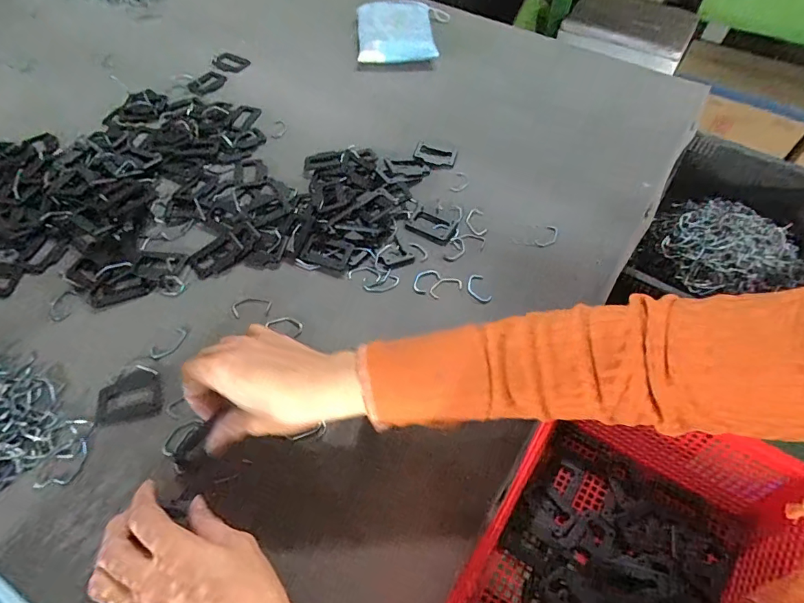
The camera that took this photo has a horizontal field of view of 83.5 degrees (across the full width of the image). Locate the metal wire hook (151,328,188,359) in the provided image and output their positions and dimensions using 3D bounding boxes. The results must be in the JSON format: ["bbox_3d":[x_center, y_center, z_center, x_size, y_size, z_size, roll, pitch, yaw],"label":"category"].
[{"bbox_3d":[-0.208,0.037,0.403,0.017,0.004,0.034,34,62,20],"label":"metal wire hook"}]

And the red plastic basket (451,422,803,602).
[{"bbox_3d":[0.180,0.230,0.363,0.186,0.099,0.283,31,61,18],"label":"red plastic basket"}]

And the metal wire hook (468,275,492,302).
[{"bbox_3d":[0.074,-0.013,0.438,0.020,0.004,0.032,-10,56,-8],"label":"metal wire hook"}]

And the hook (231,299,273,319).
[{"bbox_3d":[-0.142,0.006,0.425,0.038,0.004,0.022,0,49,5],"label":"hook"}]

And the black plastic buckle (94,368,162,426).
[{"bbox_3d":[-0.225,0.077,0.374,0.051,0.004,0.042,-8,56,-6],"label":"black plastic buckle"}]

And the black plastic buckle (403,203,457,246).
[{"bbox_3d":[0.032,-0.083,0.484,0.050,0.004,0.038,25,59,15],"label":"black plastic buckle"}]

